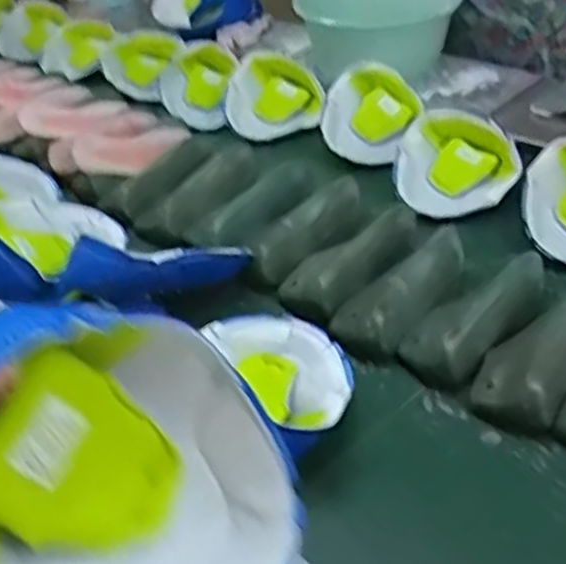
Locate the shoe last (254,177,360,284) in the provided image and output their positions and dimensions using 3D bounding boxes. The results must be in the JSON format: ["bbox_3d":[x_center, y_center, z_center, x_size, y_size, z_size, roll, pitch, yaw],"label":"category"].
[{"bbox_3d":[0.034,-0.070,0.981,0.057,0.062,0.205,23,45,32],"label":"shoe last"}]

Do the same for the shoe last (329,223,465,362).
[{"bbox_3d":[0.143,0.004,0.862,0.091,0.061,0.207,27,47,35],"label":"shoe last"}]

